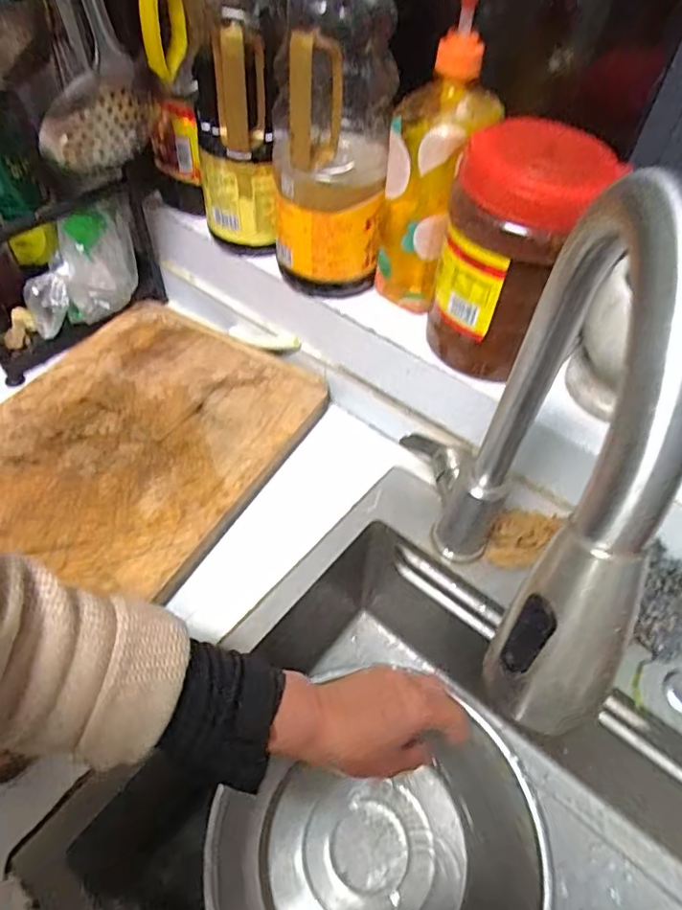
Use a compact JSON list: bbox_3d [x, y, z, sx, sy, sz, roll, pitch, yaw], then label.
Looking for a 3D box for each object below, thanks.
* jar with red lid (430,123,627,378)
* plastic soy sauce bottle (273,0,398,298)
[{"bbox_3d":[0.142,-0.161,0.472,0.108,0.199,0.105,-2,52,-6],"label":"jar with red lid"},{"bbox_3d":[-0.011,-0.291,0.506,0.104,0.270,0.111,-1,52,-5],"label":"plastic soy sauce bottle"}]

